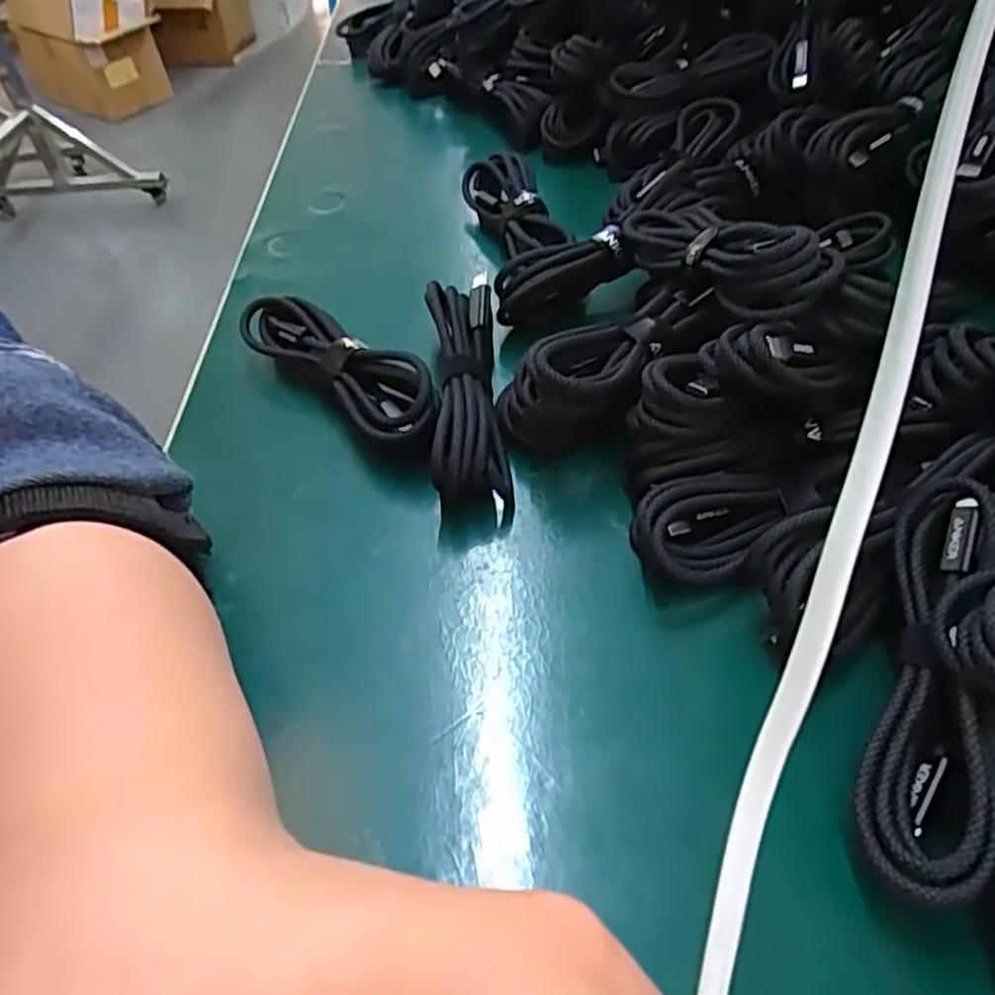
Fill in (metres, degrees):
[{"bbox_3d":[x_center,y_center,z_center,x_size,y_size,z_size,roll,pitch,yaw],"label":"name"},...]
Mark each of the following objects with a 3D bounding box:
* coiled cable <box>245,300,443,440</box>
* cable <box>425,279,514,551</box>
[{"bbox_3d":[-0.064,-0.054,0.298,0.030,0.028,0.110,-38,56,-25],"label":"coiled cable"},{"bbox_3d":[-0.012,-0.039,0.284,0.026,0.037,0.112,-6,48,1],"label":"cable"}]

